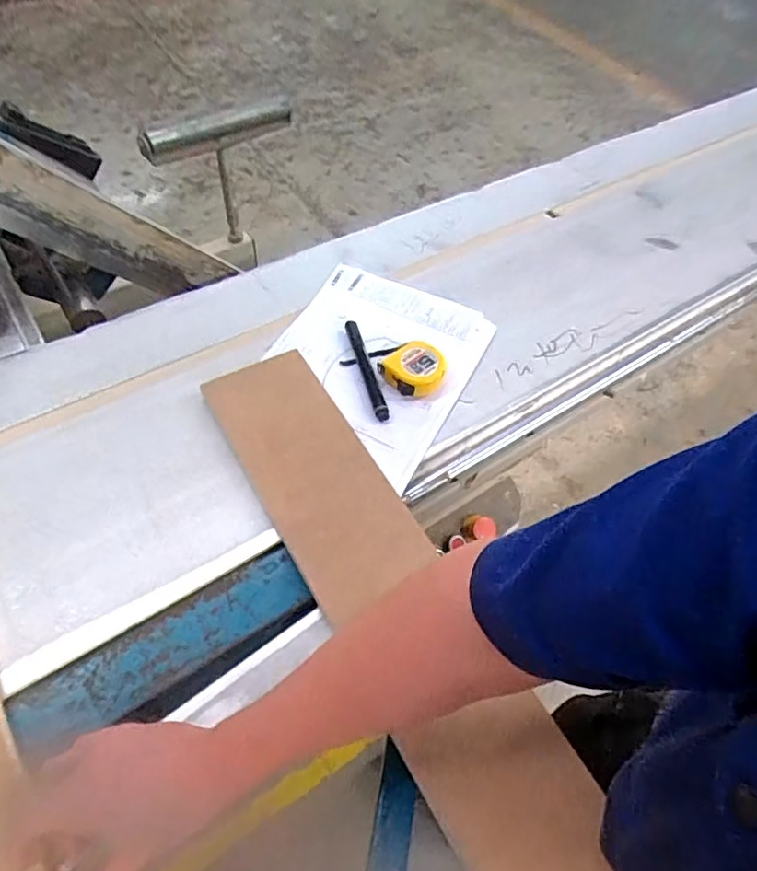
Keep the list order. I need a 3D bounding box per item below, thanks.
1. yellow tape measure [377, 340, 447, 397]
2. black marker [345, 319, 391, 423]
[{"bbox_3d":[0.047,-0.081,0.663,0.069,0.030,0.072,38,60,18],"label":"yellow tape measure"},{"bbox_3d":[-0.014,-0.079,0.665,0.016,0.021,0.145,-10,57,-13],"label":"black marker"}]

